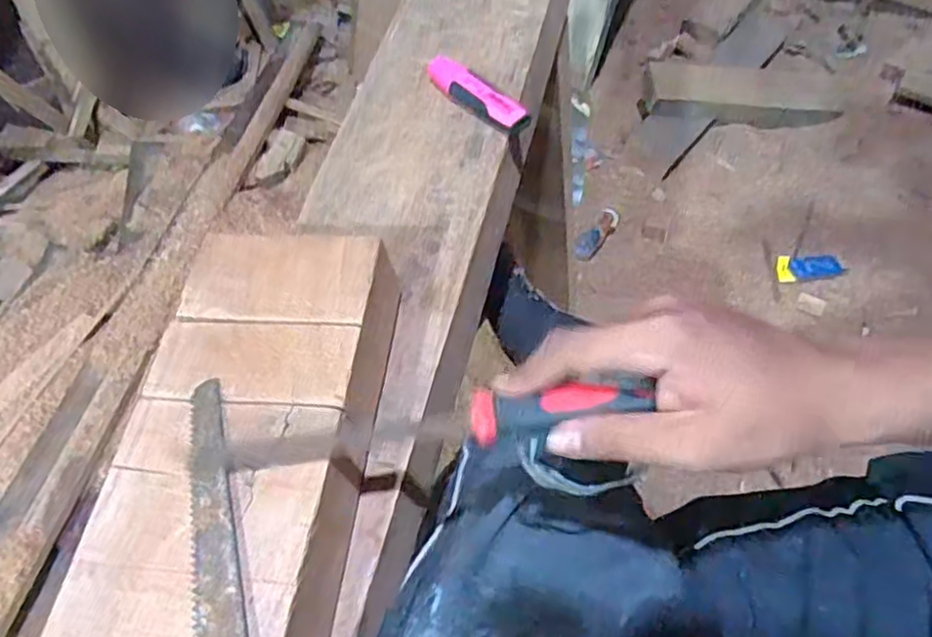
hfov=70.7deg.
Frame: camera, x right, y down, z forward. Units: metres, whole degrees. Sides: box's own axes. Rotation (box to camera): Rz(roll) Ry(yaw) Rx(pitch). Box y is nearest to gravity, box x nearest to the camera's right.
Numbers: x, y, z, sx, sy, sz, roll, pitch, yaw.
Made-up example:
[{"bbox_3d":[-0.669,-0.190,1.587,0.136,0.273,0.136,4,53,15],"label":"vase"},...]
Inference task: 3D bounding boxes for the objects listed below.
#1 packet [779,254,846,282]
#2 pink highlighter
[{"bbox_3d":[0.678,-0.101,1.298,0.126,0.013,0.056,-5,76,7],"label":"packet"},{"bbox_3d":[0.007,-0.178,0.517,0.026,0.015,0.106,-38,62,-19],"label":"pink highlighter"}]

